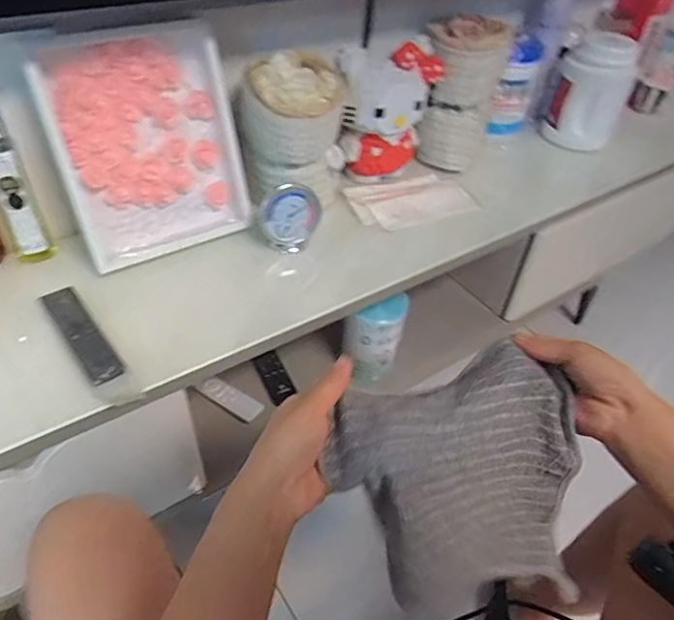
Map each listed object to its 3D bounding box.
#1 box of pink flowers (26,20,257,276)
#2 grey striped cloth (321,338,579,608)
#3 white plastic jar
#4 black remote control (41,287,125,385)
[{"bbox_3d":[-0.242,-0.209,0.710,0.223,0.265,0.061,-24,32,-26],"label":"box of pink flowers"},{"bbox_3d":[0.092,0.134,0.446,0.196,0.153,0.148,-8,45,-13],"label":"grey striped cloth"},{"bbox_3d":[0.494,-0.423,1.065,0.131,0.191,0.130,28,48,23],"label":"white plastic jar"},{"bbox_3d":[-0.287,0.026,0.621,0.037,0.018,0.150,-28,52,-30],"label":"black remote control"}]

